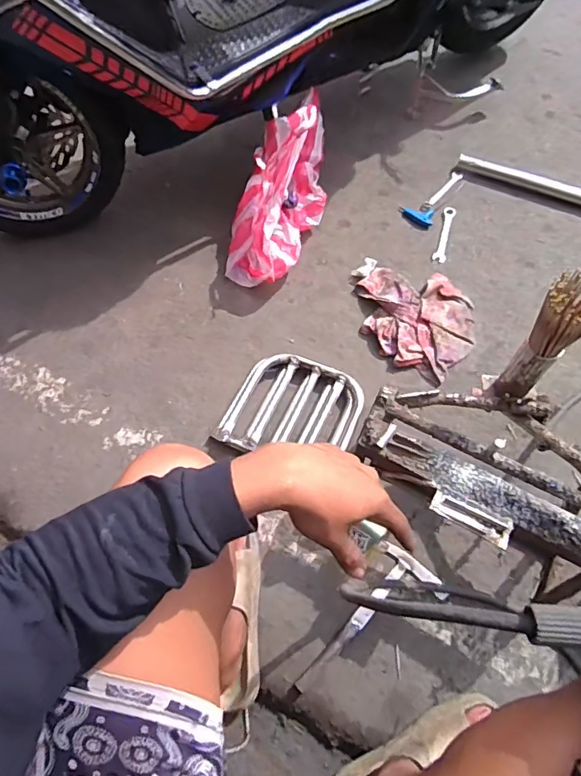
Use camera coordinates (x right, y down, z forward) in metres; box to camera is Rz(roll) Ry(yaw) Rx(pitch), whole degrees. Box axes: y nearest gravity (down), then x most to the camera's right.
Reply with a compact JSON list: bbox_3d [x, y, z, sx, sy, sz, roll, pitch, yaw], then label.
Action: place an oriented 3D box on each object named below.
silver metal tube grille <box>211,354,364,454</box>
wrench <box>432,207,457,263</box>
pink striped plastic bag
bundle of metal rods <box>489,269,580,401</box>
[{"bbox_3d":[0.006,0.044,0.996,0.254,0.030,0.222,19,66,12],"label":"silver metal tube grille"},{"bbox_3d":[0.389,-0.388,1.239,0.030,0.007,0.182,15,65,10],"label":"wrench"},{"bbox_3d":[-0.025,-0.476,1.131,0.167,0.307,0.404,19,66,12],"label":"pink striped plastic bag"},{"bbox_3d":[0.352,-0.058,0.682,0.068,0.238,0.078,37,69,20],"label":"bundle of metal rods"}]

